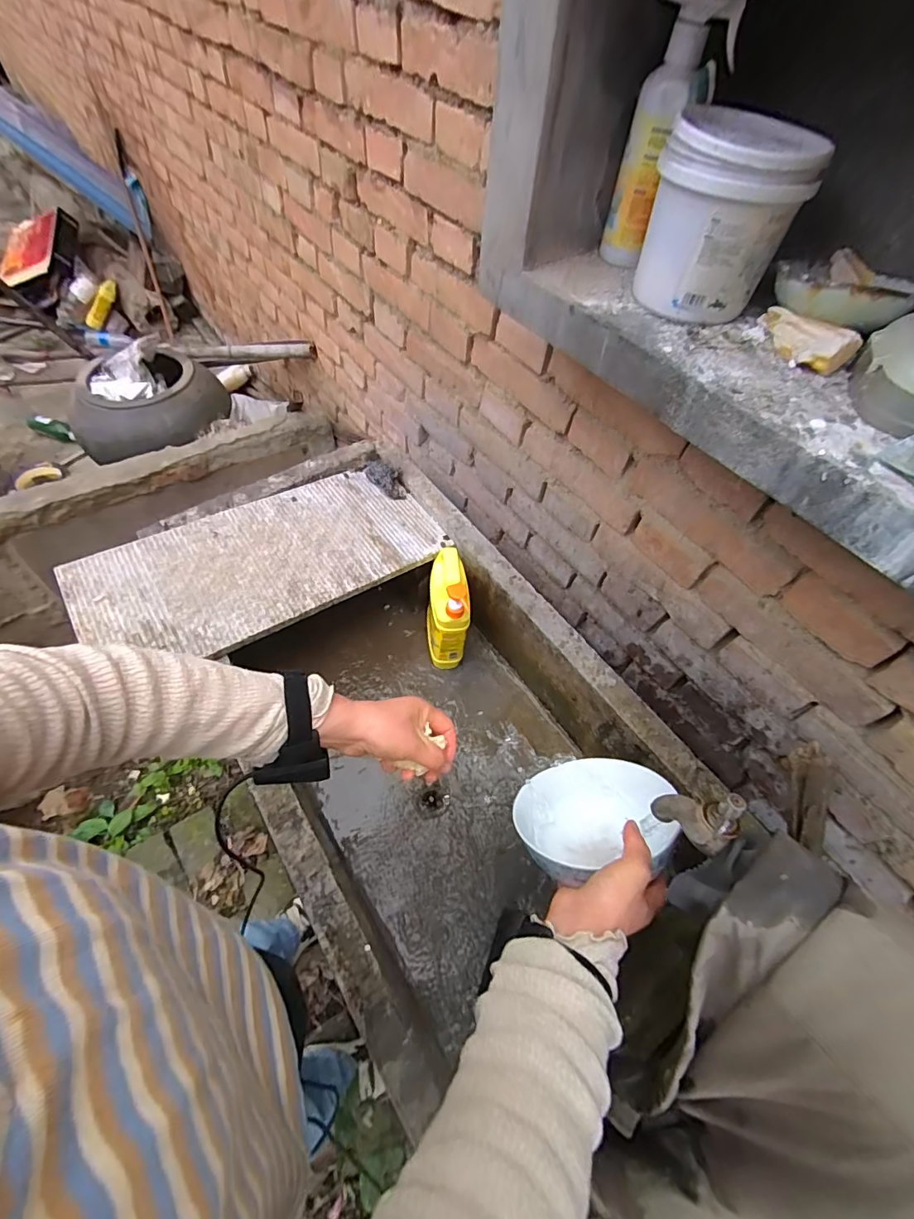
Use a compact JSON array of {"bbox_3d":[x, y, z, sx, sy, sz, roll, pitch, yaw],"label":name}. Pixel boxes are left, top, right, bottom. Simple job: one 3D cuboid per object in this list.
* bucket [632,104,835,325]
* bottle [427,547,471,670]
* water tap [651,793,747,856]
[{"bbox_3d":[0.234,-0.349,0.434,0.116,0.124,0.116,23,57,11],"label":"bucket"},{"bbox_3d":[-0.021,0.000,0.912,0.063,0.243,0.138,-1,55,-6],"label":"bottle"},{"bbox_3d":[0.198,0.167,0.390,0.030,0.070,0.051,-25,61,-20],"label":"water tap"}]

